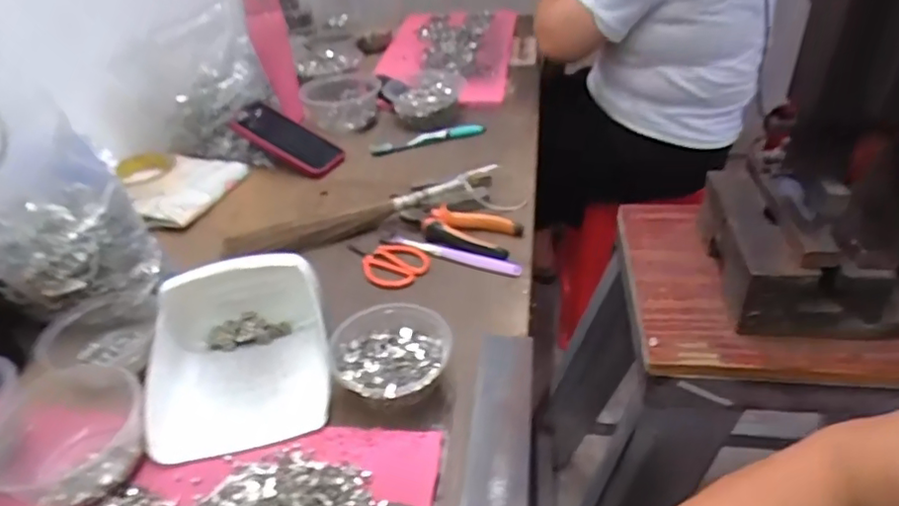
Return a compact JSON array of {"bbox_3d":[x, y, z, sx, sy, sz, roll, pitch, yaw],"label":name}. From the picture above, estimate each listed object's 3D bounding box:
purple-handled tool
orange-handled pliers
[{"bbox_3d":[-0.001,0.000,0.708,0.178,0.013,0.017,14,41,23],"label":"purple-handled tool"},{"bbox_3d":[0.008,-0.032,0.740,0.149,0.027,0.079,10,39,19],"label":"orange-handled pliers"}]

